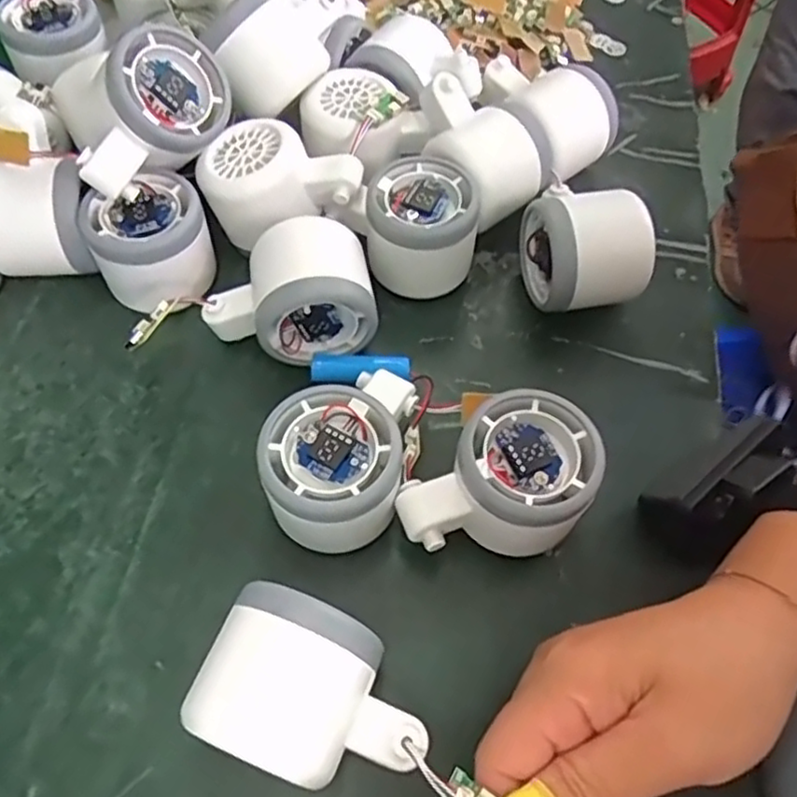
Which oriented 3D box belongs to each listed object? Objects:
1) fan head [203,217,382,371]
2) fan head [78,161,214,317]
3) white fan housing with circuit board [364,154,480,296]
[{"bbox_3d":[-0.055,-0.051,0.346,0.079,0.053,0.053,-6,60,-7],"label":"fan head"},{"bbox_3d":[-0.127,-0.077,0.358,0.057,0.053,0.056,2,60,-3],"label":"fan head"},{"bbox_3d":[0.012,-0.089,0.372,0.056,0.054,0.055,2,60,-3],"label":"white fan housing with circuit board"}]

